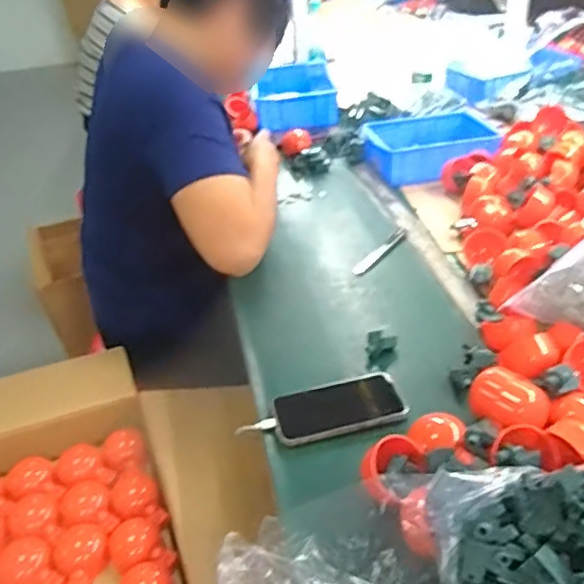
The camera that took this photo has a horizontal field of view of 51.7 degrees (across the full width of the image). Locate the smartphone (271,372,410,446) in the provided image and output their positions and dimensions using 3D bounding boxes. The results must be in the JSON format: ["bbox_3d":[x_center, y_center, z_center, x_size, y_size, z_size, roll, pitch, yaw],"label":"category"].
[{"bbox_3d":[0.056,0.131,0.697,0.154,0.013,0.083,-12,35,-10],"label":"smartphone"}]

